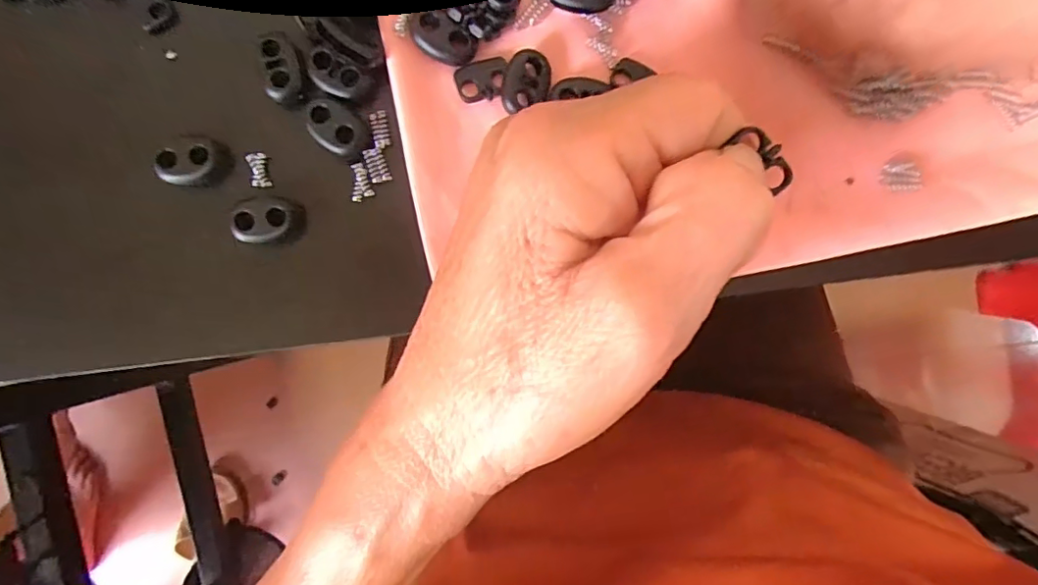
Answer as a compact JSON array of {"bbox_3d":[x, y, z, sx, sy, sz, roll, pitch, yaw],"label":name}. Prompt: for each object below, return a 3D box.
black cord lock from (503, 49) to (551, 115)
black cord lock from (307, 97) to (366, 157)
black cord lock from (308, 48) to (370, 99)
[{"bbox_3d":[0.003,-0.066,0.173,0.014,0.005,0.020,13,93,1],"label":"black cord lock"},{"bbox_3d":[-0.059,-0.053,0.174,0.020,0.005,0.013,42,93,-1],"label":"black cord lock"},{"bbox_3d":[-0.058,-0.069,0.174,0.020,0.004,0.011,31,93,0],"label":"black cord lock"}]

